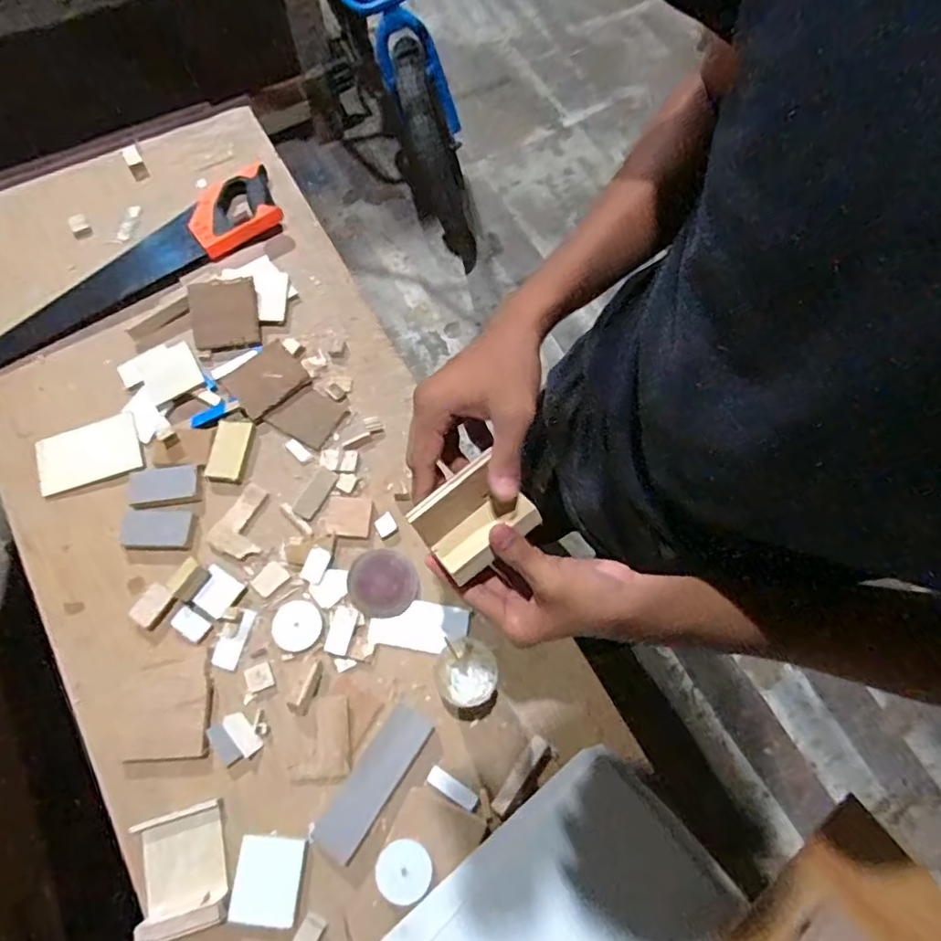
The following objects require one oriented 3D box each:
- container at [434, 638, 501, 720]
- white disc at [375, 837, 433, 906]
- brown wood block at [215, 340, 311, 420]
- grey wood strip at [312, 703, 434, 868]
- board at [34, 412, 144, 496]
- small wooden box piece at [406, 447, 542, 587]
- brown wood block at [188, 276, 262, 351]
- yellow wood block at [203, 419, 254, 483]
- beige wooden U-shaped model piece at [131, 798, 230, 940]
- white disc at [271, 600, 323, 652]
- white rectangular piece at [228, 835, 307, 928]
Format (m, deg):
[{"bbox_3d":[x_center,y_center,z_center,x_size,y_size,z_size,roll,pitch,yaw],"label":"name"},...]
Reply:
[{"bbox_3d":[-0.004,0.227,0.637,0.082,0.074,0.073,27,72,6],"label":"container"},{"bbox_3d":[-0.066,0.400,0.580,0.054,0.011,0.053,1,71,-2],"label":"white disc"},{"bbox_3d":[-0.268,-0.120,0.757,0.093,0.017,0.075,-41,78,-14],"label":"brown wood block"},{"bbox_3d":[-0.102,0.327,0.615,0.050,0.005,0.155,34,73,8],"label":"grey wood strip"},{"bbox_3d":[-0.476,-0.021,0.724,0.121,0.009,0.074,-19,82,-9],"label":"board"},{"bbox_3d":[0.003,0.034,0.427,0.077,0.034,0.061,-37,75,-15],"label":"small wooden box piece"},{"bbox_3d":[-0.332,-0.210,0.778,0.091,0.016,0.092,-6,88,2],"label":"brown wood block"},{"bbox_3d":[-0.301,-0.025,0.724,0.042,0.012,0.078,11,71,1],"label":"yellow wood block"},{"bbox_3d":[-0.286,0.396,0.573,0.082,0.017,0.105,-15,73,-7],"label":"beige wooden U-shaped model piece"},{"bbox_3d":[-0.201,0.178,0.668,0.057,0.004,0.054,1,71,-2],"label":"white disc"},{"bbox_3d":[-0.202,0.409,0.579,0.064,0.009,0.074,6,71,-1],"label":"white rectangular piece"}]

